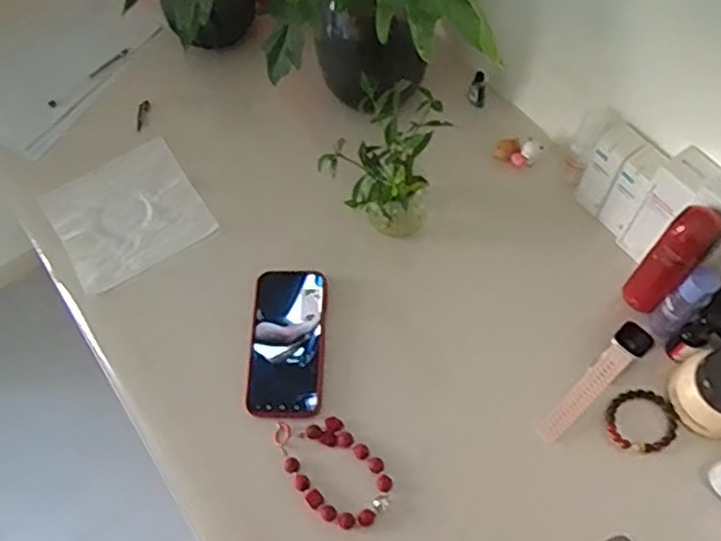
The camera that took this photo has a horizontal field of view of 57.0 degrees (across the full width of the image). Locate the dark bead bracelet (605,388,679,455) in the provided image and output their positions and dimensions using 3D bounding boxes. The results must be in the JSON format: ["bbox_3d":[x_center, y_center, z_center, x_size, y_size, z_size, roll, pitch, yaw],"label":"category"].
[{"bbox_3d":[0.285,0.152,0.671,0.070,0.005,0.064,-35,66,-14],"label":"dark bead bracelet"}]

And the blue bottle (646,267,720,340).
[{"bbox_3d":[0.324,0.035,0.672,0.031,0.112,0.027,40,71,20],"label":"blue bottle"}]

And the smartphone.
[{"bbox_3d":[-0.078,0.077,0.722,0.083,0.012,0.164,1,67,1],"label":"smartphone"}]

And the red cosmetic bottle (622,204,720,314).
[{"bbox_3d":[0.307,-0.005,0.662,0.046,0.167,0.038,39,71,20],"label":"red cosmetic bottle"}]

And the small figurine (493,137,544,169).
[{"bbox_3d":[0.194,-0.145,0.822,0.056,0.033,0.027,7,63,6],"label":"small figurine"}]

